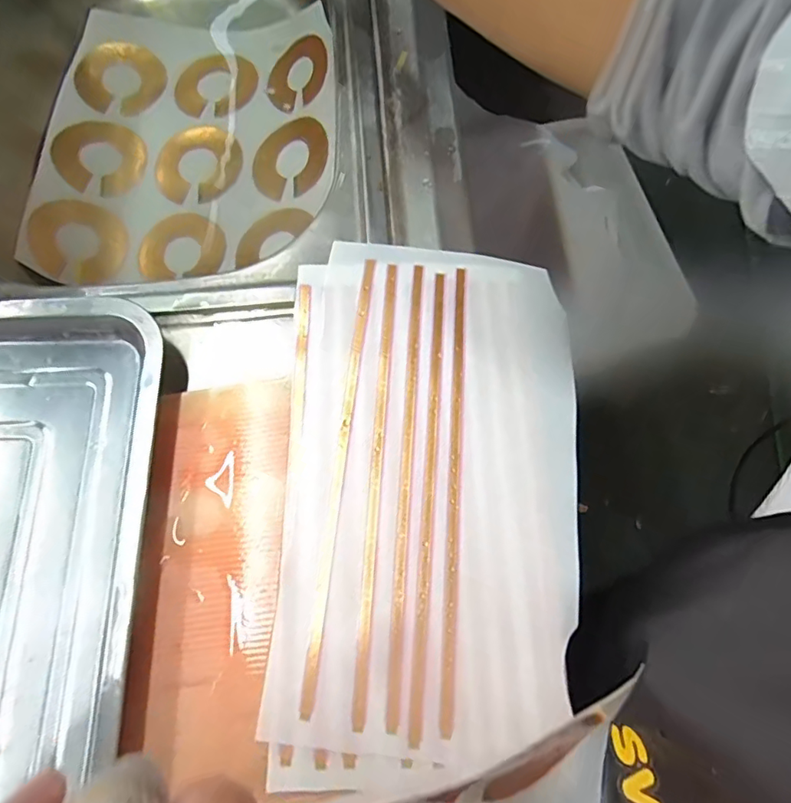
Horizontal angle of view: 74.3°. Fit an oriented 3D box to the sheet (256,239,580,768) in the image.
[{"bbox_3d":[0.020,0.036,0.298,0.161,0.009,0.279,1,72,3],"label":"sheet"}]

